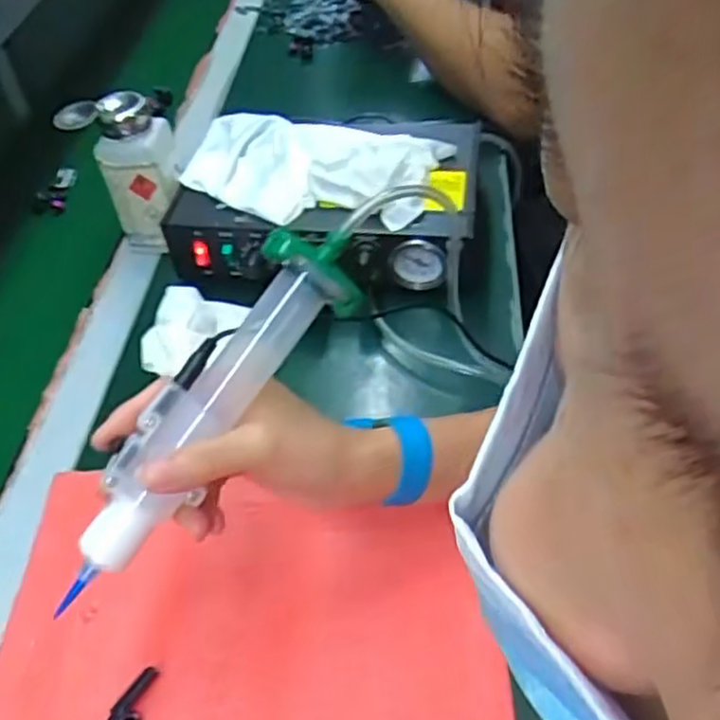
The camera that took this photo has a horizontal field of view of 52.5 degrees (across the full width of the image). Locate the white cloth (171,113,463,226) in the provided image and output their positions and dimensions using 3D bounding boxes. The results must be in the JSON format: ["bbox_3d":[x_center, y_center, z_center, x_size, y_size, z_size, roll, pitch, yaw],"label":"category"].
[{"bbox_3d":[-0.043,-0.159,0.589,0.206,0.032,0.122,11,50,17],"label":"white cloth"}]

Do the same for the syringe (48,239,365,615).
[{"bbox_3d":[-0.070,0.021,0.328,0.034,0.036,0.196,33,82,29],"label":"syringe"}]

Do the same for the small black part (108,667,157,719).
[{"bbox_3d":[-0.114,0.171,0.365,0.014,0.010,0.035,6,49,10],"label":"small black part"}]

